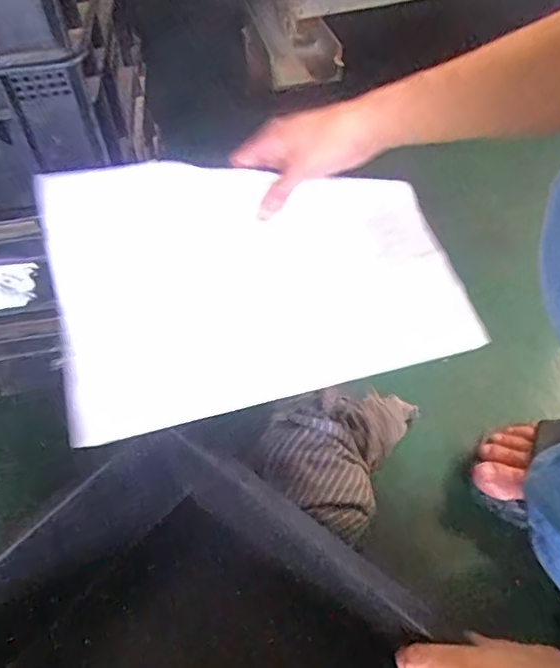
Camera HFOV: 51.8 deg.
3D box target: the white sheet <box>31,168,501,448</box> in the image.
[{"bbox_3d":[-0.014,-0.047,0.435,0.296,0.041,0.193,-12,71,-13],"label":"white sheet"}]

